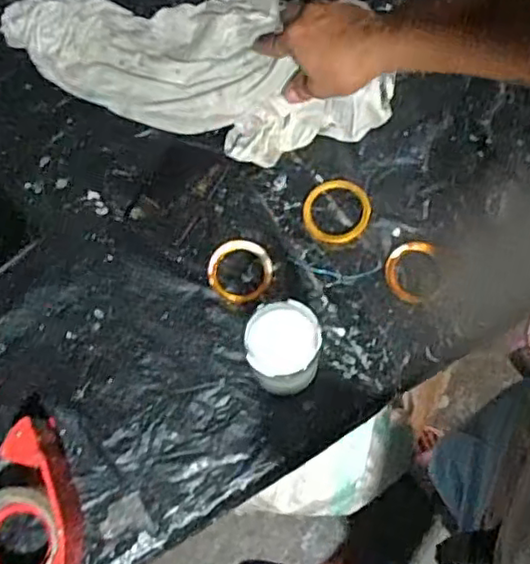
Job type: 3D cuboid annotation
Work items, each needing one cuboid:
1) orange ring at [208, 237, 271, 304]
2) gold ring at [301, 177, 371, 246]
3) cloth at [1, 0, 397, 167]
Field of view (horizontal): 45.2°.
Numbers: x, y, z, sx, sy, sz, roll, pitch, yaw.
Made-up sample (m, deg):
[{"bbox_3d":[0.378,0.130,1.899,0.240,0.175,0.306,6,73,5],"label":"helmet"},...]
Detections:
[{"bbox_3d":[-0.027,-0.013,0.696,0.069,0.007,0.070,-1,73,2],"label":"orange ring"},{"bbox_3d":[0.080,-0.081,0.715,0.073,0.004,0.078,-1,73,2],"label":"gold ring"},{"bbox_3d":[-0.081,-0.263,0.727,0.450,0.073,0.192,18,75,7],"label":"cloth"}]

